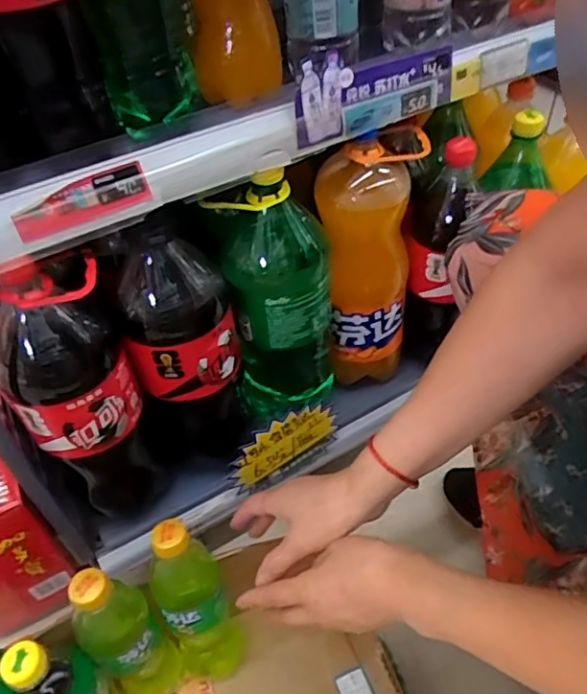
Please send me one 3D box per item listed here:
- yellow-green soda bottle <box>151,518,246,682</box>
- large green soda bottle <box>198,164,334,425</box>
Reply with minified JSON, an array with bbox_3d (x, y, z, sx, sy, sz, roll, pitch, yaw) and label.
[{"bbox_3d":[-0.093,0.254,0.559,0.067,0.250,0.056,-28,51,-18],"label":"yellow-green soda bottle"},{"bbox_3d":[-0.013,-0.035,0.630,0.106,0.329,0.100,-4,47,1],"label":"large green soda bottle"}]

